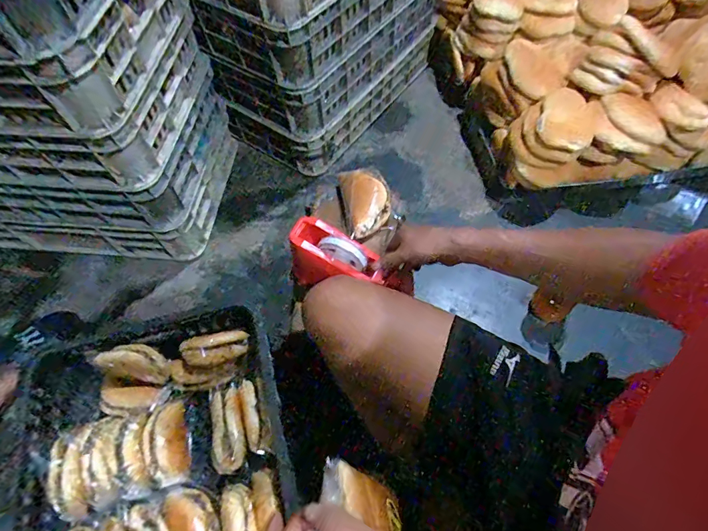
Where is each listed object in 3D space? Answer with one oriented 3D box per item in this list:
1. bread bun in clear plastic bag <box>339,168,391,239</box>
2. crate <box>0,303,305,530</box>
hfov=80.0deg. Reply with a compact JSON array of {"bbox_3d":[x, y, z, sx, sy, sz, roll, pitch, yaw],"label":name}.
[{"bbox_3d":[0.024,-0.127,0.790,0.081,0.034,0.153,-11,61,-3],"label":"bread bun in clear plastic bag"},{"bbox_3d":[-0.324,0.403,0.676,0.446,0.102,0.640,-17,61,-7],"label":"crate"}]

